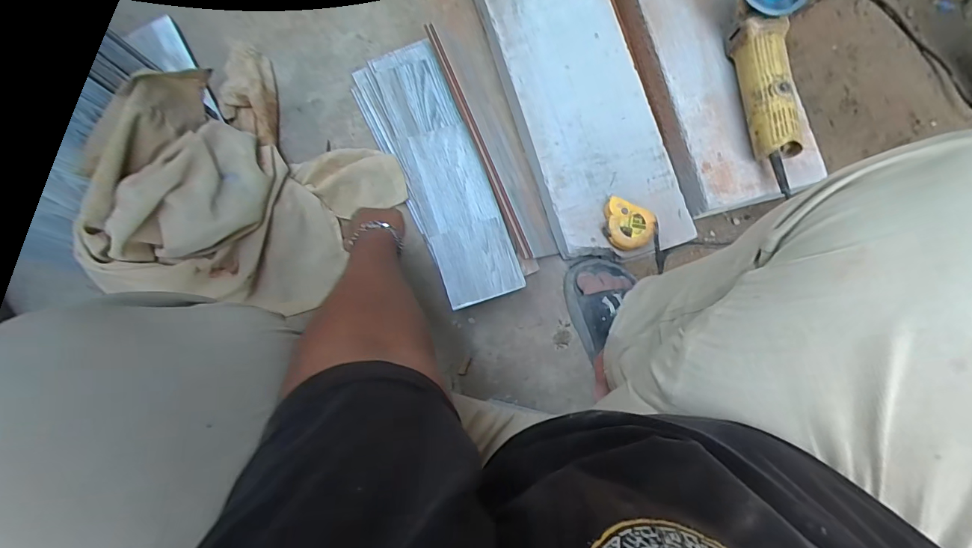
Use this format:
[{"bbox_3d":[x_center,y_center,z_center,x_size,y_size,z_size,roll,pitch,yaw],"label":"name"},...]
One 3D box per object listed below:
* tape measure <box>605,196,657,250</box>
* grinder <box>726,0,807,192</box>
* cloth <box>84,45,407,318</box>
[{"bbox_3d":[0.207,-0.069,0.626,0.076,0.036,0.062,23,83,2],"label":"tape measure"},{"bbox_3d":[0.424,-0.293,0.625,0.095,0.089,0.326,-9,83,-2],"label":"grinder"},{"bbox_3d":[-0.390,-0.125,0.638,0.360,0.161,0.392,37,84,3],"label":"cloth"}]

